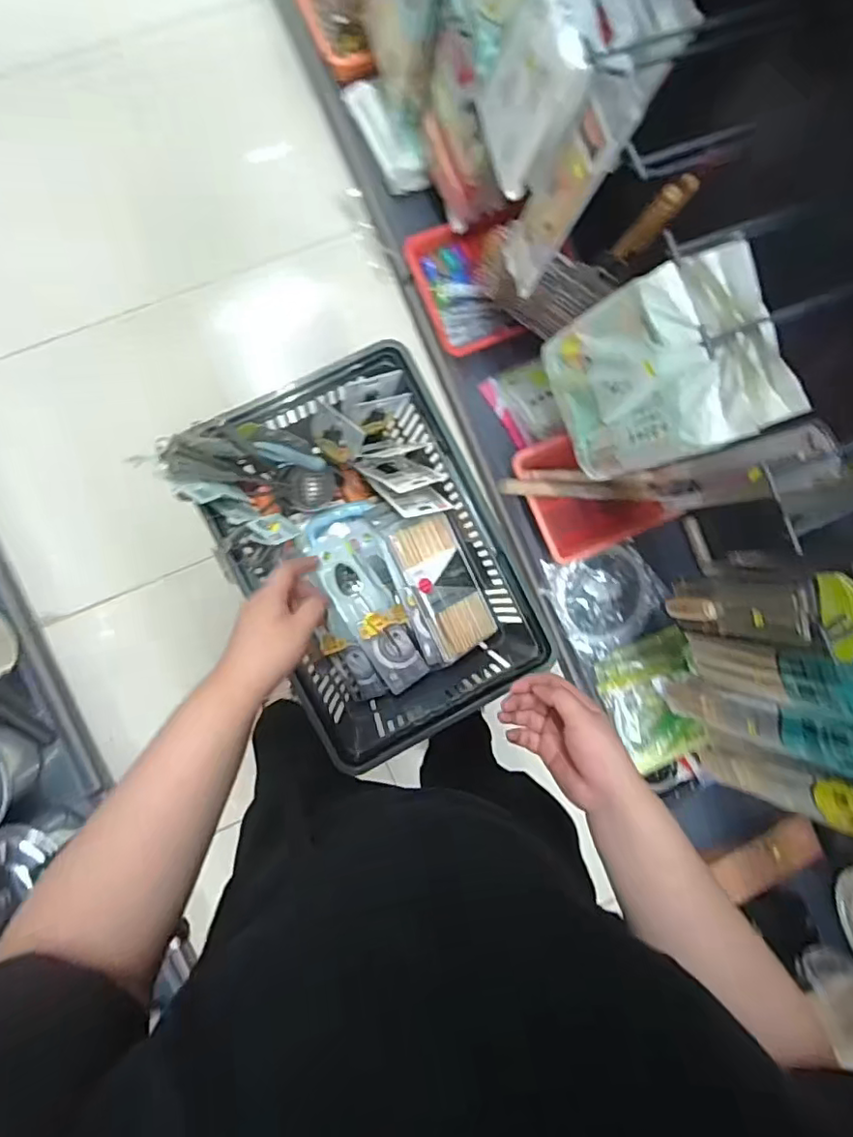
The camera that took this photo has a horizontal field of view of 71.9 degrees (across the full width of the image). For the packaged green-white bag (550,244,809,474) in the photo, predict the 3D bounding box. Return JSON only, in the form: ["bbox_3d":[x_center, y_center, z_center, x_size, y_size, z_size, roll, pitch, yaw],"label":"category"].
[{"bbox_3d":[0.310,-0.262,0.809,0.125,0.322,0.228,-21,92,-7],"label":"packaged green-white bag"}]

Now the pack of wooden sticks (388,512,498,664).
[{"bbox_3d":[0.022,0.024,0.874,0.099,0.030,0.209,-25,94,-24],"label":"pack of wooden sticks"}]

